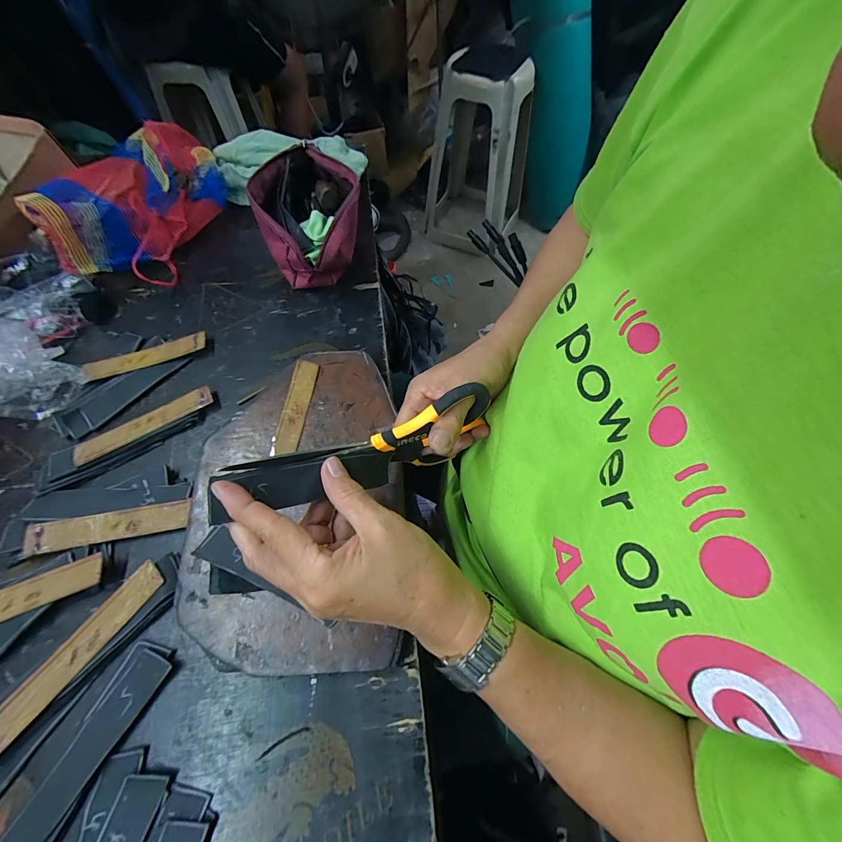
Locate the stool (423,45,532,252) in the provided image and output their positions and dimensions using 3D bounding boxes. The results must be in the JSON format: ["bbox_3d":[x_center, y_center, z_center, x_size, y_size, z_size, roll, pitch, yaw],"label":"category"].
[{"bbox_3d":[0.223,-1.030,1.444,0.375,0.592,0.398,14,63,6],"label":"stool"}]

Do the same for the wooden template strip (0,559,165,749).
[{"bbox_3d":[-0.243,0.164,0.260,0.023,0.004,0.132,31,63,18],"label":"wooden template strip"}]

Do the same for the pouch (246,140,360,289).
[{"bbox_3d":[-0.137,-0.257,0.463,0.125,0.071,0.186,-18,63,-10],"label":"pouch"}]

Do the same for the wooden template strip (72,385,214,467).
[{"bbox_3d":[-0.262,0.002,0.353,0.123,0.006,0.024,-31,72,-17],"label":"wooden template strip"}]

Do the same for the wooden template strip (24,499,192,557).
[{"bbox_3d":[-0.256,0.087,0.306,0.122,0.004,0.024,-8,79,-9],"label":"wooden template strip"}]

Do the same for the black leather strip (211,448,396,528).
[{"bbox_3d":[-0.074,0.039,0.245,0.115,0.008,0.028,-9,77,-29],"label":"black leather strip"}]

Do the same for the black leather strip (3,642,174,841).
[{"bbox_3d":[-0.215,0.214,0.240,0.032,0.008,0.122,22,64,11],"label":"black leather strip"}]

